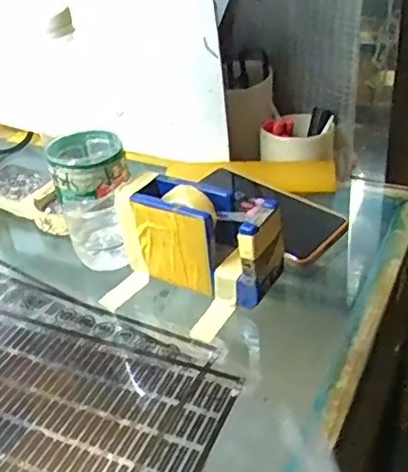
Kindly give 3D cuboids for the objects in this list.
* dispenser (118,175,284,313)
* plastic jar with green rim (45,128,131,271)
[{"bbox_3d":[-0.004,0.003,0.483,0.135,0.083,0.050,15,41,29],"label":"dispenser"},{"bbox_3d":[-0.094,-0.030,0.519,0.059,0.112,0.065,-11,36,-5],"label":"plastic jar with green rim"}]

